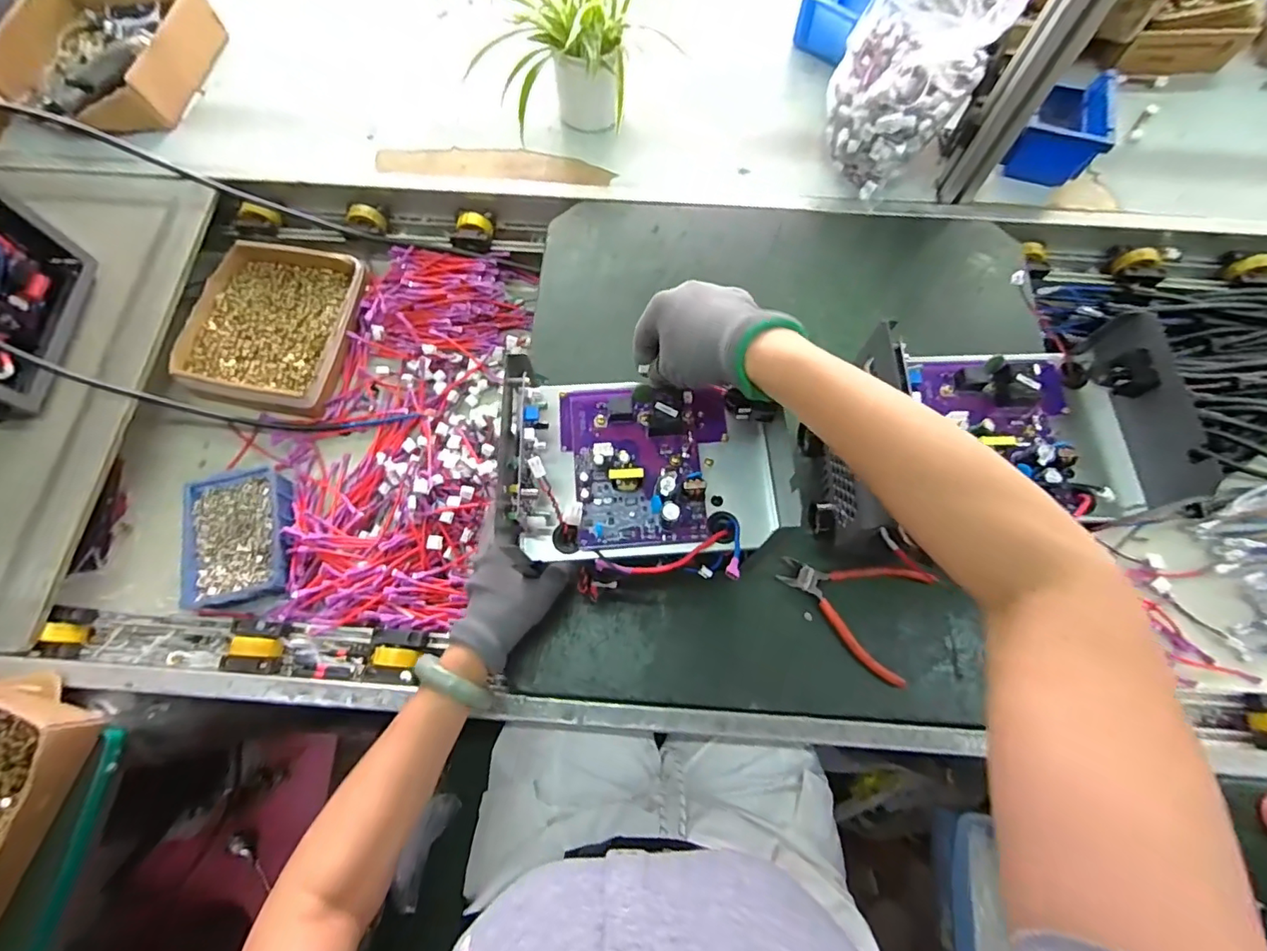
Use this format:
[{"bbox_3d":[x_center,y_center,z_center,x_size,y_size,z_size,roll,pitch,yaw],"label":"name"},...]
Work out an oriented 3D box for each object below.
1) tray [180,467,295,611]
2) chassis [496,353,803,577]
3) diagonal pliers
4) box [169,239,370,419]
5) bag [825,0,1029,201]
[{"bbox_3d":[-0.443,0.073,0.626,0.108,0.054,0.151,-10,71,-3],"label":"tray"},{"bbox_3d":[0.016,-0.005,0.422,0.223,0.061,0.150,3,71,0],"label":"chassis"},{"bbox_3d":[0.209,0.124,0.528,0.138,0.019,0.106,21,72,7],"label":"diagonal pliers"},{"bbox_3d":[-0.467,-0.197,0.721,0.197,0.050,0.222,11,71,4],"label":"box"},{"bbox_3d":[0.319,-0.470,0.645,0.154,0.202,0.161,27,73,9],"label":"bag"}]

